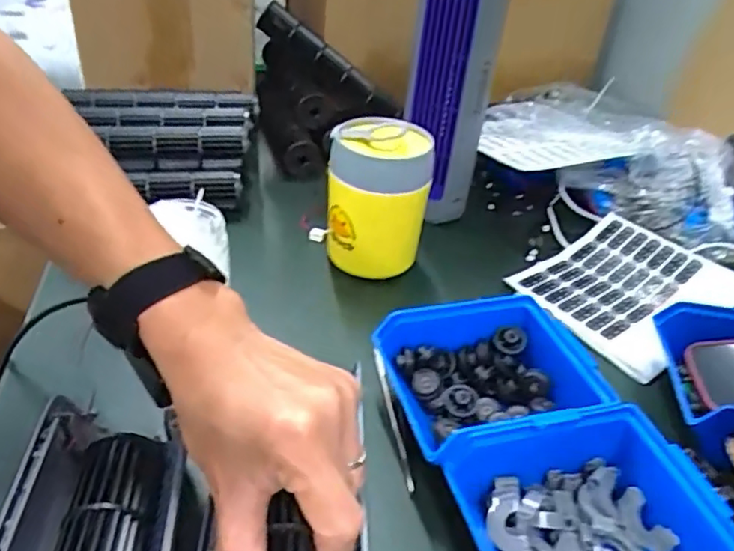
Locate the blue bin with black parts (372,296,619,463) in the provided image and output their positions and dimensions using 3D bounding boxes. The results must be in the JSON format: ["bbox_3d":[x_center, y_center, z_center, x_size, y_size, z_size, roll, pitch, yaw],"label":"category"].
[{"bbox_3d":[0.087,0.077,0.424,0.144,0.068,0.117,-5,41,-13],"label":"blue bin with black parts"}]

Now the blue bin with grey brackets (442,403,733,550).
[{"bbox_3d":[0.127,0.139,0.337,0.139,0.057,0.124,-7,42,-15],"label":"blue bin with grey brackets"}]

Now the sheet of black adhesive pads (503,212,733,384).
[{"bbox_3d":[0.249,0.012,0.577,0.186,0.021,0.156,-27,46,-30],"label":"sheet of black adhesive pads"}]

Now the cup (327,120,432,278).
[{"bbox_3d":[0.008,-0.067,0.560,0.090,0.131,0.082,4,37,-3],"label":"cup"}]

